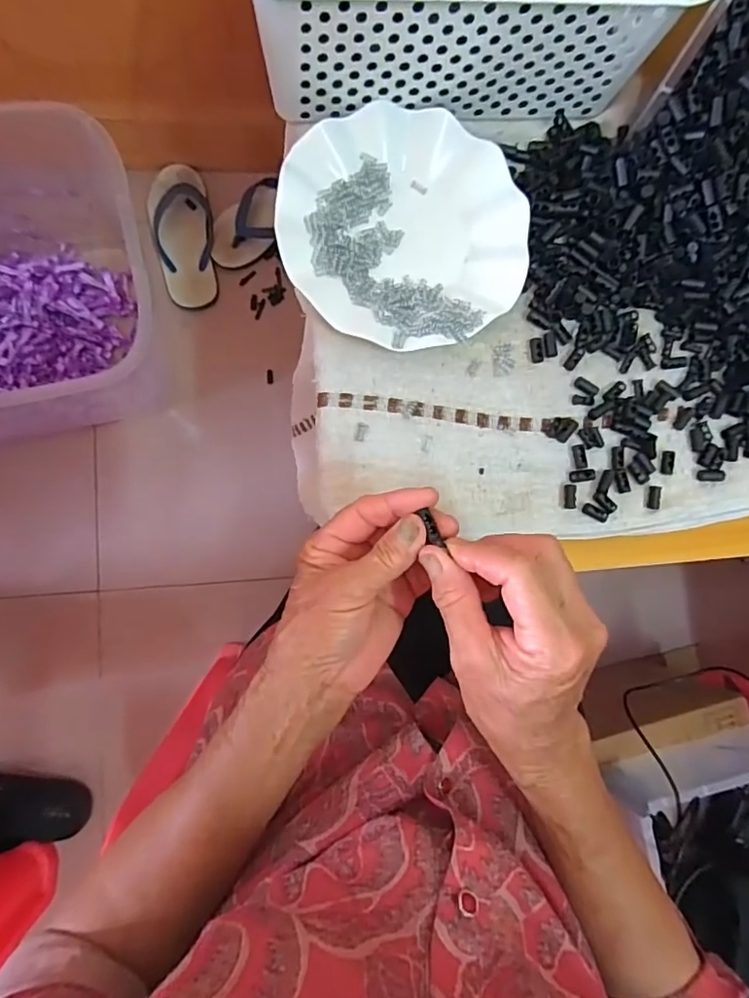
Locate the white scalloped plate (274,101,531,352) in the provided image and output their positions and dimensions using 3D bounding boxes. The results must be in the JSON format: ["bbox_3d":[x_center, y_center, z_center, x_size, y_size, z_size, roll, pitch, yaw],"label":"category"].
[{"bbox_3d":[0.022,-0.200,0.409,0.178,0.020,0.179,1,85,-7],"label":"white scalloped plate"}]

